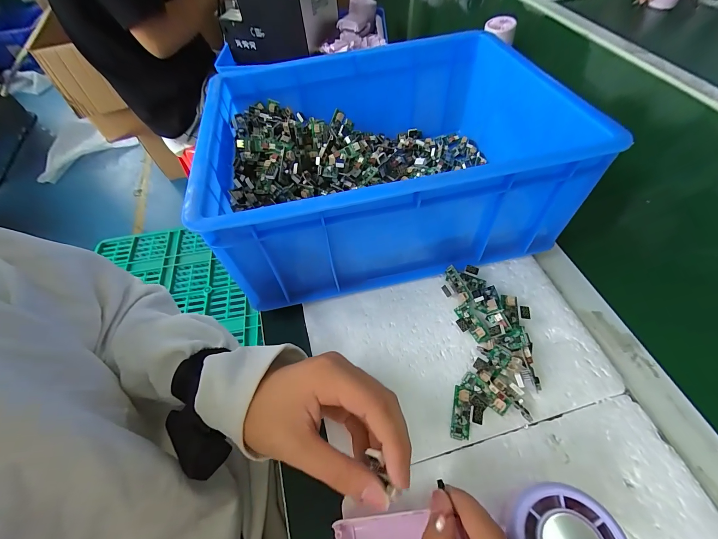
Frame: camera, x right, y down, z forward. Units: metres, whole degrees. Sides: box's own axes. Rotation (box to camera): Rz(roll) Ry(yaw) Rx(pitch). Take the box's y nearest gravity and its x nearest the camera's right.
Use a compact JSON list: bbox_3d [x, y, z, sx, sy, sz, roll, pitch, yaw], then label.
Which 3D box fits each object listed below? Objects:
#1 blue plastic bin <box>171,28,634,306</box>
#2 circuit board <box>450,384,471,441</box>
[{"bbox_3d":[0.033,-0.122,0.331,0.330,0.129,0.247,-9,57,-2],"label":"blue plastic bin"},{"bbox_3d":[0.082,0.115,0.245,0.014,0.011,0.039,10,58,10],"label":"circuit board"}]

